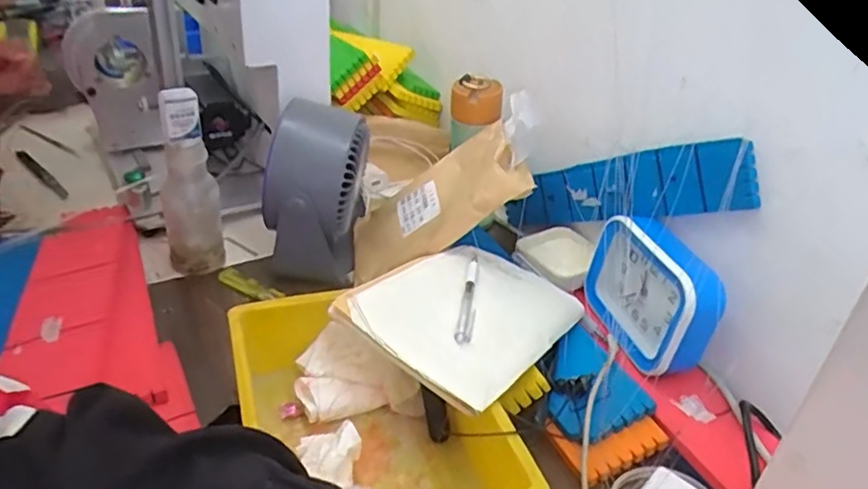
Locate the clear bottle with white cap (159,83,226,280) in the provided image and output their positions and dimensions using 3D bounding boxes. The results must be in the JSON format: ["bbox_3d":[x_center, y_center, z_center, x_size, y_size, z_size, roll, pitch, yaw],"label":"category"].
[{"bbox_3d":[-0.259,-0.061,0.644,0.057,0.194,0.048,-12,37,-25],"label":"clear bottle with white cap"}]

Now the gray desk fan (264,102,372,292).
[{"bbox_3d":[-0.126,-0.058,0.670,0.109,0.180,0.113,2,33,-5],"label":"gray desk fan"}]

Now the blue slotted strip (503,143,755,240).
[{"bbox_3d":[0.176,-0.054,0.650,0.031,0.065,0.347,-23,8,-28],"label":"blue slotted strip"}]

